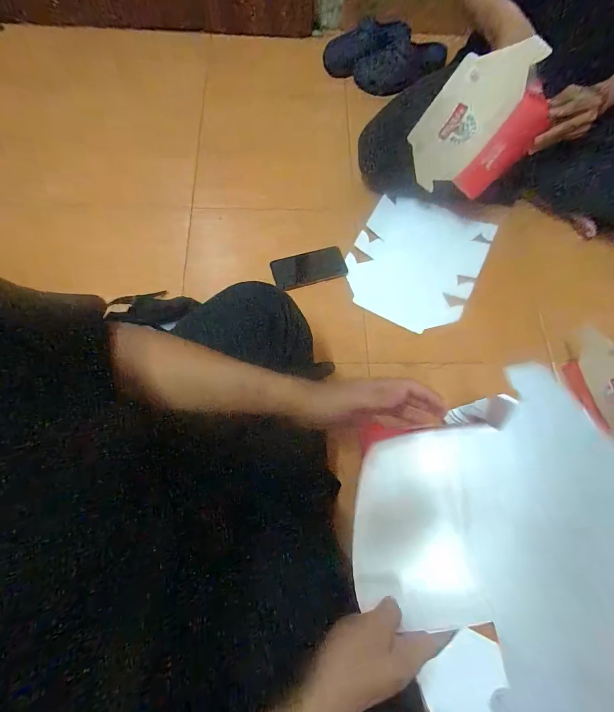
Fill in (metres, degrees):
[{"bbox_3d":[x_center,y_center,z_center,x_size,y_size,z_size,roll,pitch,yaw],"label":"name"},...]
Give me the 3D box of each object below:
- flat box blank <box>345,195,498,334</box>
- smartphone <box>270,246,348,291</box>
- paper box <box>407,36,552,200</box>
[{"bbox_3d":[0.258,-0.231,0.793,0.278,0.011,0.331,25,71,6],"label":"flat box blank"},{"bbox_3d":[0.007,-0.200,0.779,0.169,0.009,0.085,-15,72,-8],"label":"smartphone"},{"bbox_3d":[0.332,-0.443,0.659,0.219,0.275,0.074,22,63,-14],"label":"paper box"}]

